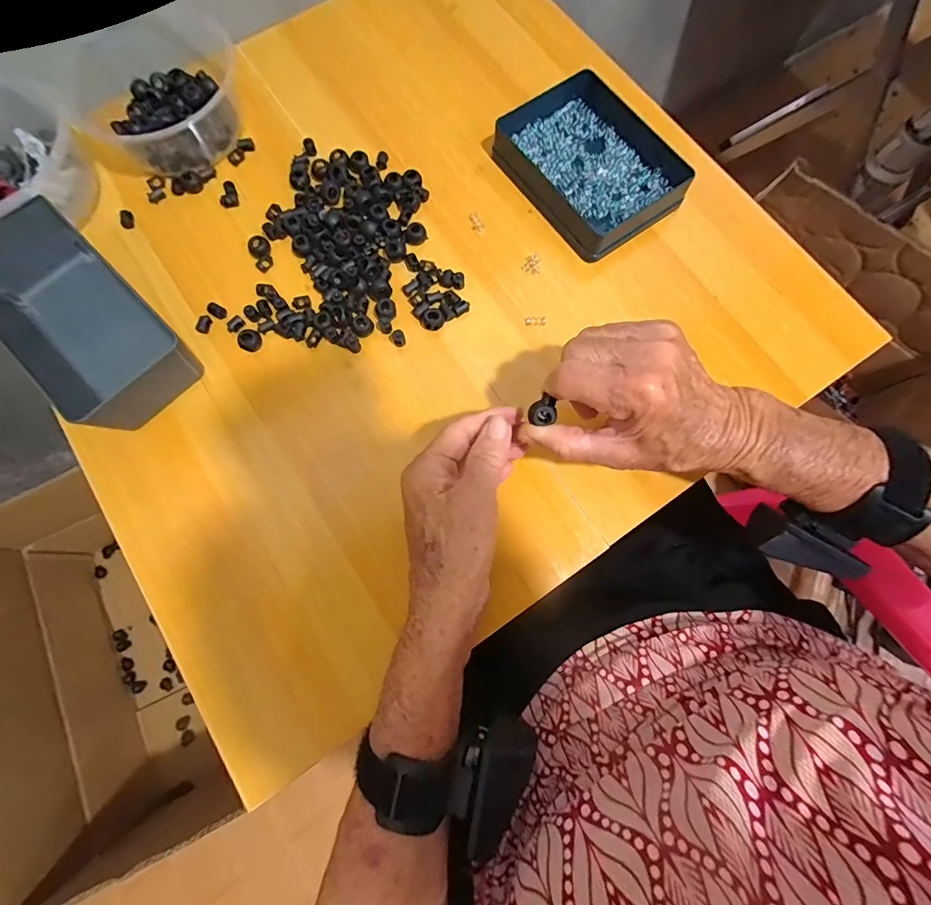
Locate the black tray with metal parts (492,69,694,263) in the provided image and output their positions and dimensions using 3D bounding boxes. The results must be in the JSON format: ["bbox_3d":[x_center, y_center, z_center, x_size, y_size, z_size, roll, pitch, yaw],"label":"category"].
[{"bbox_3d":[0.113,-0.263,0.396,0.130,0.026,0.156,-35,78,-8],"label":"black tray with metal parts"}]

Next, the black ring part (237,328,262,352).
[{"bbox_3d":[-0.175,-0.092,0.362,0.015,0.009,0.017,6,76,2],"label":"black ring part"}]

